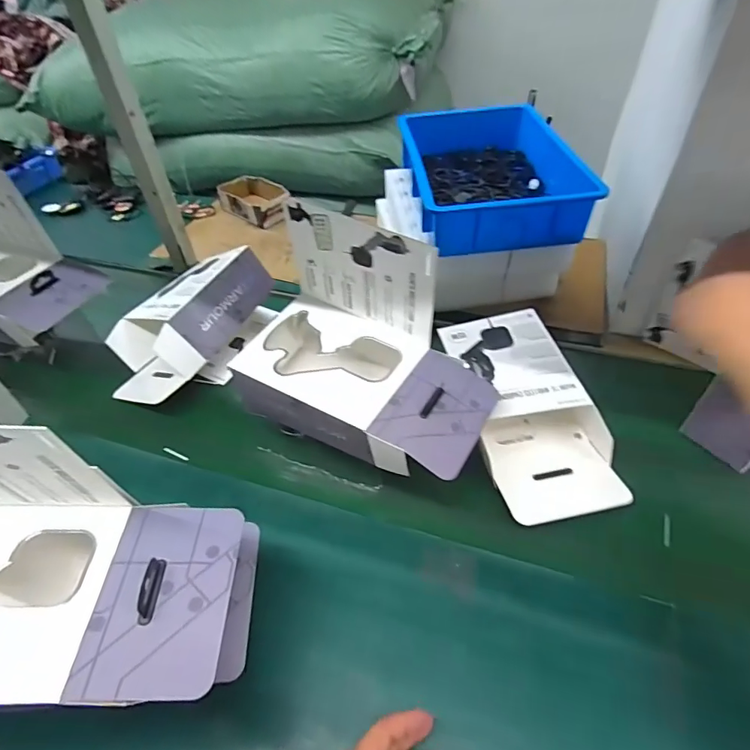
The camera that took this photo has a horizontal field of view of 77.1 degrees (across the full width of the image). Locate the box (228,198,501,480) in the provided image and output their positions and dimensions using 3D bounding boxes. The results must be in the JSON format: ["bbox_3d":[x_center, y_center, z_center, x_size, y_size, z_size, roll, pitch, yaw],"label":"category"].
[{"bbox_3d":[-0.004,-0.030,0.543,0.285,0.245,0.168,23,48,22],"label":"box"}]

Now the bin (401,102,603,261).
[{"bbox_3d":[0.199,-0.372,0.859,0.266,0.094,0.415,-3,43,-3],"label":"bin"}]

